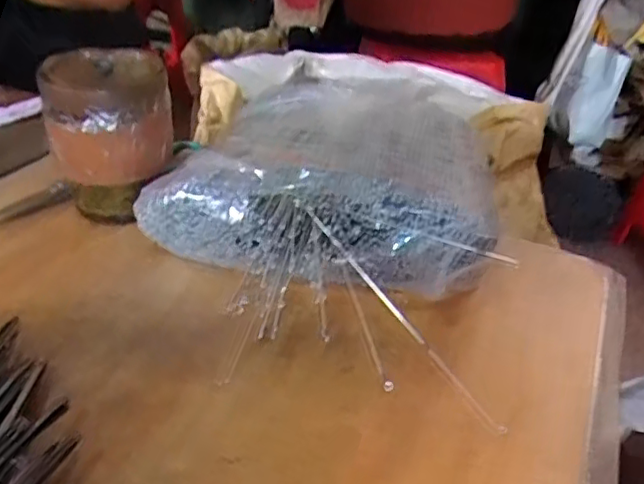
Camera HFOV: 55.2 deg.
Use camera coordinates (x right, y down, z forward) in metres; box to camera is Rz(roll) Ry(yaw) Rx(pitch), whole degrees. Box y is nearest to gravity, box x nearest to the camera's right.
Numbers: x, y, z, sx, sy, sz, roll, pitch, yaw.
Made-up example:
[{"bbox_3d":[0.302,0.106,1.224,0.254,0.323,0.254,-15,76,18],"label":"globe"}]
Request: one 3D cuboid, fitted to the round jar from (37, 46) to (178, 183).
[{"bbox_3d":[-0.155,-0.076,0.455,0.082,0.114,0.094,-7,33,-16],"label":"round jar"}]

